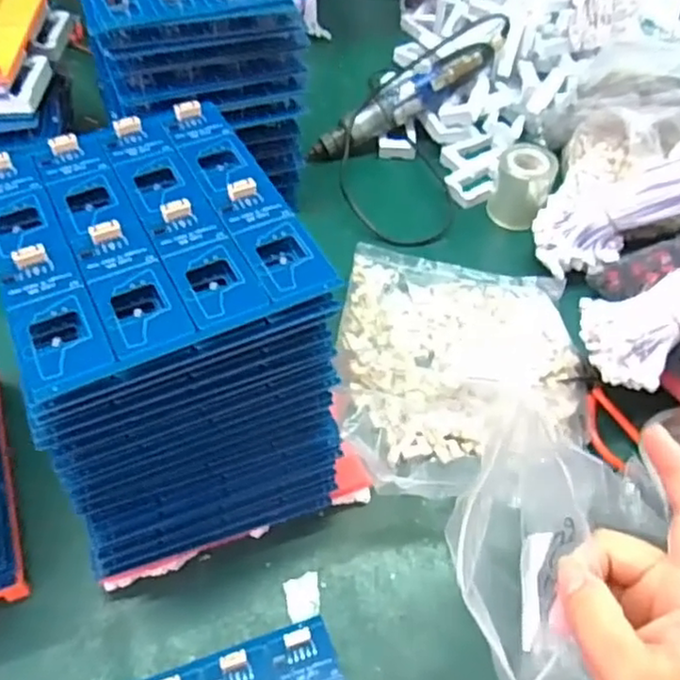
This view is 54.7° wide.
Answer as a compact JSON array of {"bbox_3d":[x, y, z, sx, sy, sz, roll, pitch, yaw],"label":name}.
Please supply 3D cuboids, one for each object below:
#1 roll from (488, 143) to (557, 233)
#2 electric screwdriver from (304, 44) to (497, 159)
[{"bbox_3d":[0.183,-0.153,0.662,0.054,0.072,0.054,0,52,-1],"label":"roll"},{"bbox_3d":[0.073,-0.261,0.725,0.232,0.040,0.035,-31,57,-3],"label":"electric screwdriver"}]

